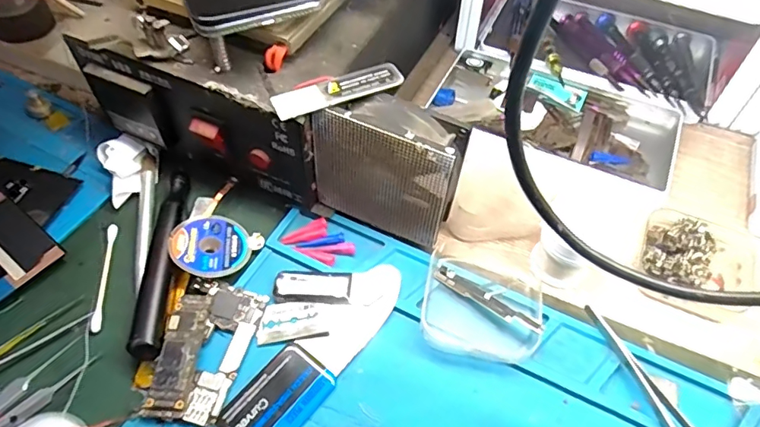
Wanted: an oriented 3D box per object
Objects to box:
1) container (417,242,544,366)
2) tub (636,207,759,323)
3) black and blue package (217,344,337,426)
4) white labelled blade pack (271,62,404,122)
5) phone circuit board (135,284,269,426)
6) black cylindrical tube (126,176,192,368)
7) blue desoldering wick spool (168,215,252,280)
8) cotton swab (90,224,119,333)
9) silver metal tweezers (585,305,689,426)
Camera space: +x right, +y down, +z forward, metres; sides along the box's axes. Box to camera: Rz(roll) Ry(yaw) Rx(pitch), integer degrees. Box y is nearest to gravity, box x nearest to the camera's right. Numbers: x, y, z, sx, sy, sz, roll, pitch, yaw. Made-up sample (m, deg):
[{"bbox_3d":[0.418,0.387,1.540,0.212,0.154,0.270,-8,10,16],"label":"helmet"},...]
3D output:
[{"bbox_3d":[0.057,0.051,0.278,0.064,0.018,0.059,12,55,9],"label":"container"},{"bbox_3d":[0.194,0.029,0.305,0.064,0.021,0.061,25,58,17],"label":"tub"},{"bbox_3d":[-0.051,0.094,0.252,0.034,0.004,0.055,33,60,22],"label":"black and blue package"},{"bbox_3d":[-0.022,-0.065,0.264,0.069,0.008,0.018,-21,56,-15],"label":"white labelled blade pack"},{"bbox_3d":[-0.094,0.072,0.265,0.044,0.006,0.074,18,54,-1],"label":"phone circuit board"},{"bbox_3d":[-0.128,0.024,0.293,0.017,0.014,0.121,-5,54,-3],"label":"black cylindrical tube"},{"bbox_3d":[-0.101,0.019,0.299,0.044,0.004,0.044,12,46,-13],"label":"blue desoldering wick spool"},{"bbox_3d":[-0.162,0.035,0.295,0.007,0.004,0.073,-9,54,-6],"label":"cotton swab"},{"bbox_3d":[0.144,0.098,0.249,0.018,0.009,0.121,-17,56,-12],"label":"silver metal tweezers"}]

